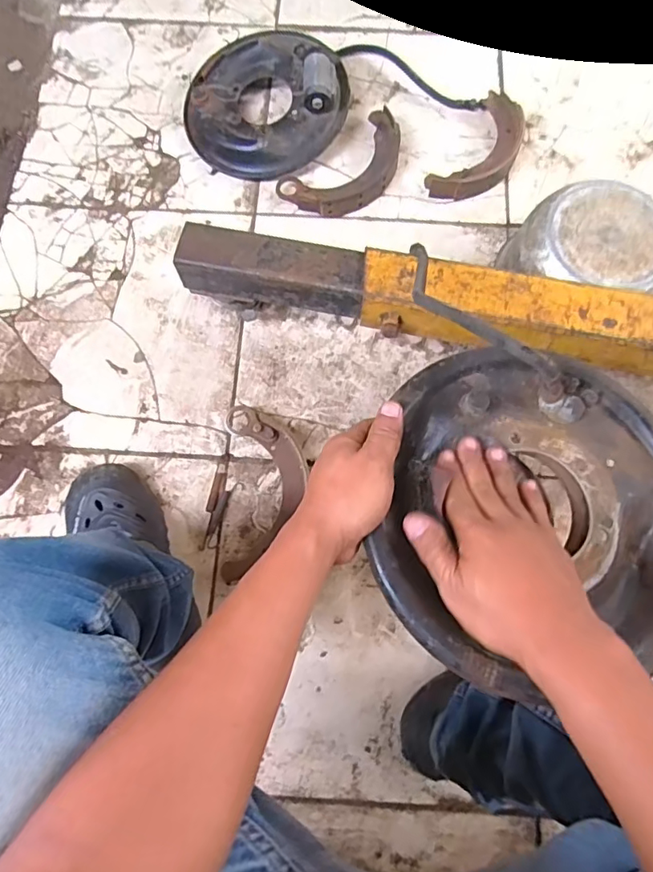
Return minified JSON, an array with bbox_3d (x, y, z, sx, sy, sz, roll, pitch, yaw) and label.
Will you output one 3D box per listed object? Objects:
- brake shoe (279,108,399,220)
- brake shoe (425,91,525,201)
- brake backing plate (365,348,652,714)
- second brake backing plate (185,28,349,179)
[{"bbox_3d":[0.038,-0.421,0.850,0.216,0.034,0.115,-37,79,-7],"label":"brake shoe"},{"bbox_3d":[0.253,-0.453,0.850,0.094,0.029,0.218,33,79,8],"label":"brake shoe"},{"bbox_3d":[0.166,0.058,0.405,0.242,0.054,0.253,0,76,1],"label":"brake backing plate"},{"bbox_3d":[-0.102,-0.541,0.863,0.264,0.080,0.239,13,77,4],"label":"second brake backing plate"}]

